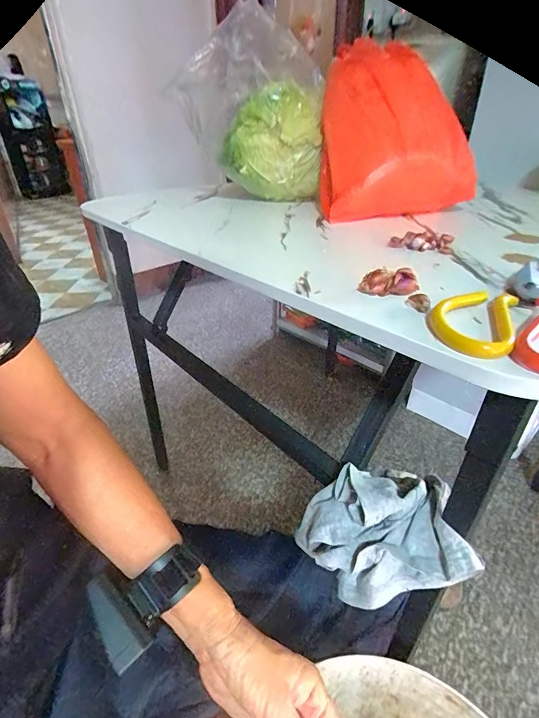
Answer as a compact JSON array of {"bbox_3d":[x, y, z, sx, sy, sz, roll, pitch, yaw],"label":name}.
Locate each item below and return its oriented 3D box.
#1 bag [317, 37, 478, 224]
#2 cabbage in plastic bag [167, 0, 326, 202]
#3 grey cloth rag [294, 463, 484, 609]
[{"bbox_3d":[0.190,-0.322,0.566,0.220,0.200,0.250,2,32,5],"label":"bag"},{"bbox_3d":[-0.025,-0.379,0.613,0.204,0.232,0.126,-24,39,-32],"label":"cabbage in plastic bag"},{"bbox_3d":[0.105,0.178,0.394,0.145,0.109,0.100,4,32,9],"label":"grey cloth rag"}]

